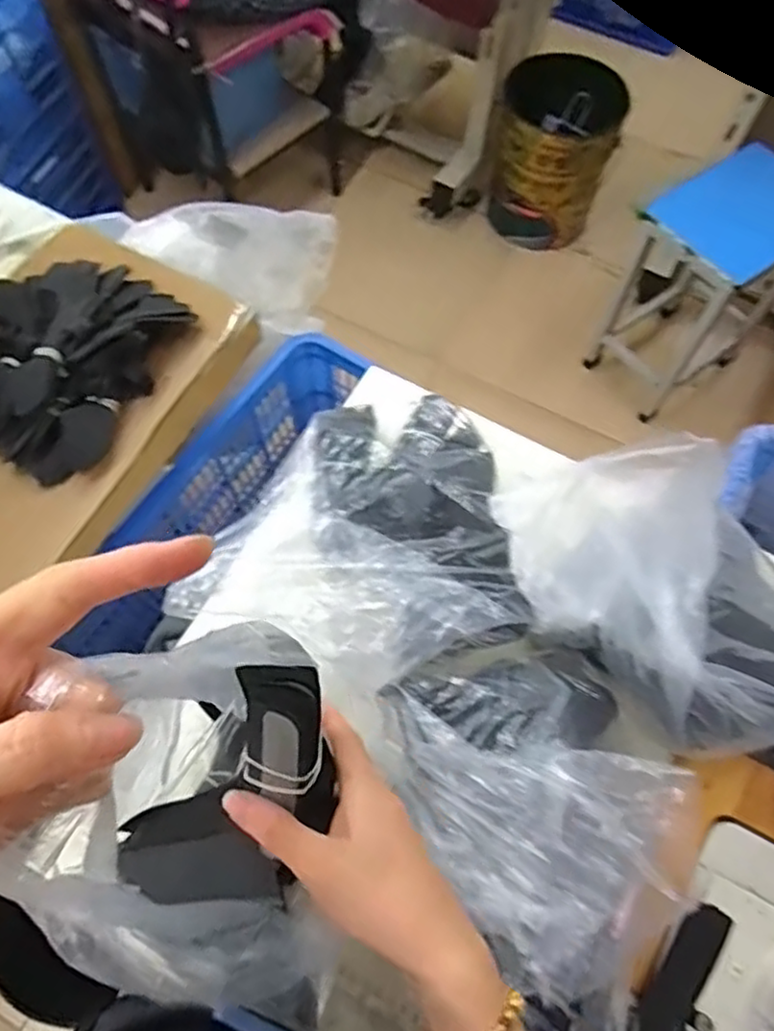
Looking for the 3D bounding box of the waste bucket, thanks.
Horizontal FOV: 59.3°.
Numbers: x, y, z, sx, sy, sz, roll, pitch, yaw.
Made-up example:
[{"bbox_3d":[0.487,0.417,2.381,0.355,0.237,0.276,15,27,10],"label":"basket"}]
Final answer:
[{"bbox_3d":[0.415,-0.913,1.708,0.280,0.313,0.335,10,66,3],"label":"waste bucket"}]

